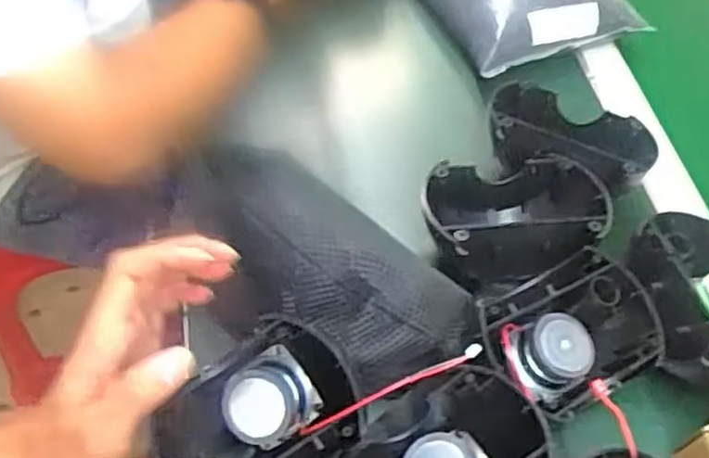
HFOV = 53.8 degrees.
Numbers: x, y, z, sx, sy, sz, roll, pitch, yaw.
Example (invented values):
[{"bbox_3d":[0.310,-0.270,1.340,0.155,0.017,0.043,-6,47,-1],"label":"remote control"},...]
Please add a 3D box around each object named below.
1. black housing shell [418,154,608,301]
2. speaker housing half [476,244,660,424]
[{"bbox_3d":[0.119,-0.003,0.525,0.138,0.060,0.100,-2,55,-5],"label":"black housing shell"},{"bbox_3d":[0.147,0.068,0.476,0.109,0.048,0.097,-21,59,-18],"label":"speaker housing half"}]

